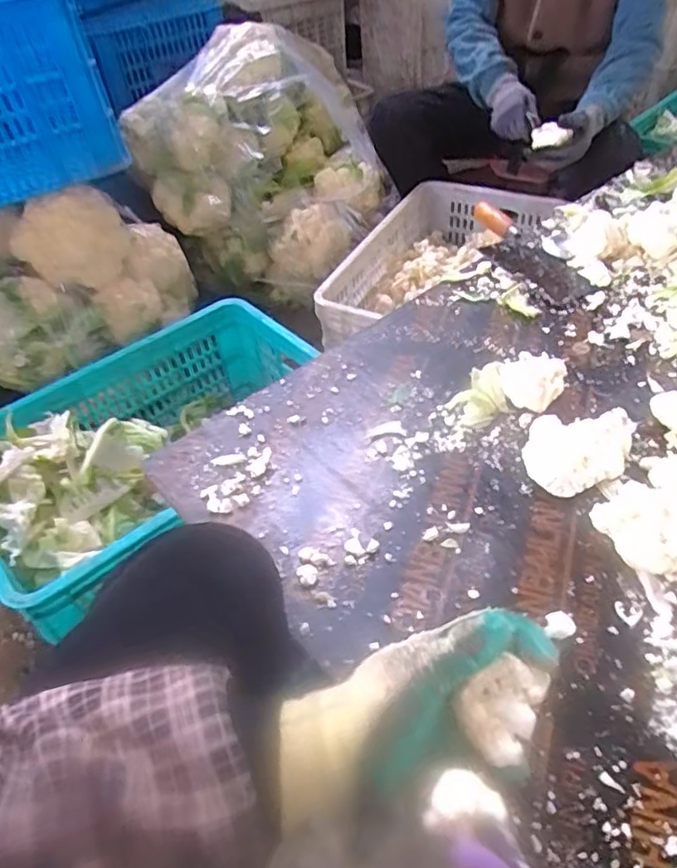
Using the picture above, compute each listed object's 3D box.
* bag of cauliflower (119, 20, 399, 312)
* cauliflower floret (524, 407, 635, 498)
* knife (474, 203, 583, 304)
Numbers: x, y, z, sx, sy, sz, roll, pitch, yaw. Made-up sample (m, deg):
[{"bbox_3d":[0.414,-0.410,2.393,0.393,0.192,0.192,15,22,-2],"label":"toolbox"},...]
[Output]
[{"bbox_3d":[-0.148,-0.539,1.296,0.501,0.487,0.350,-17,47,-12],"label":"bag of cauliflower"},{"bbox_3d":[0.254,0.013,0.621,0.142,0.039,0.082,-15,46,-10],"label":"cauliflower floret"},{"bbox_3d":[0.267,-0.268,0.884,0.096,0.025,0.248,-24,49,-18],"label":"knife"}]

